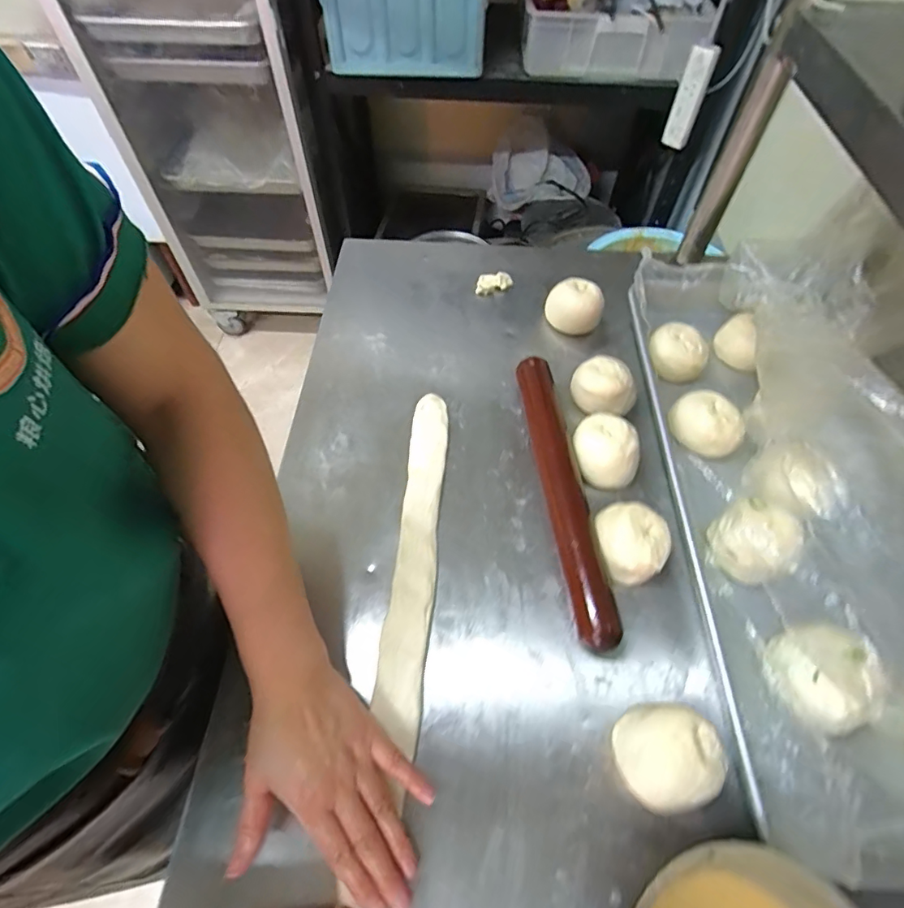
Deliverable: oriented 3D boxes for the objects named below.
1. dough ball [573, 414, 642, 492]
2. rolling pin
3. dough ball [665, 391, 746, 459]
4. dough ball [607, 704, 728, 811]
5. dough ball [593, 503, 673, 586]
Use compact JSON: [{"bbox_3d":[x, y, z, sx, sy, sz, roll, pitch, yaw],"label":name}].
[{"bbox_3d":[0.163,-0.006,0.525,0.065,0.041,0.081,1,59,2],"label":"dough ball"},{"bbox_3d":[0.112,0.029,0.509,0.037,0.029,0.321,-5,59,-1],"label":"rolling pin"},{"bbox_3d":[0.285,-0.037,0.549,0.082,0.041,0.068,39,67,22],"label":"dough ball"},{"bbox_3d":[0.167,0.233,0.377,0.075,0.049,0.065,-7,59,-3],"label":"dough ball"},{"bbox_3d":[0.171,0.085,0.469,0.064,0.052,0.070,-1,59,1],"label":"dough ball"}]

